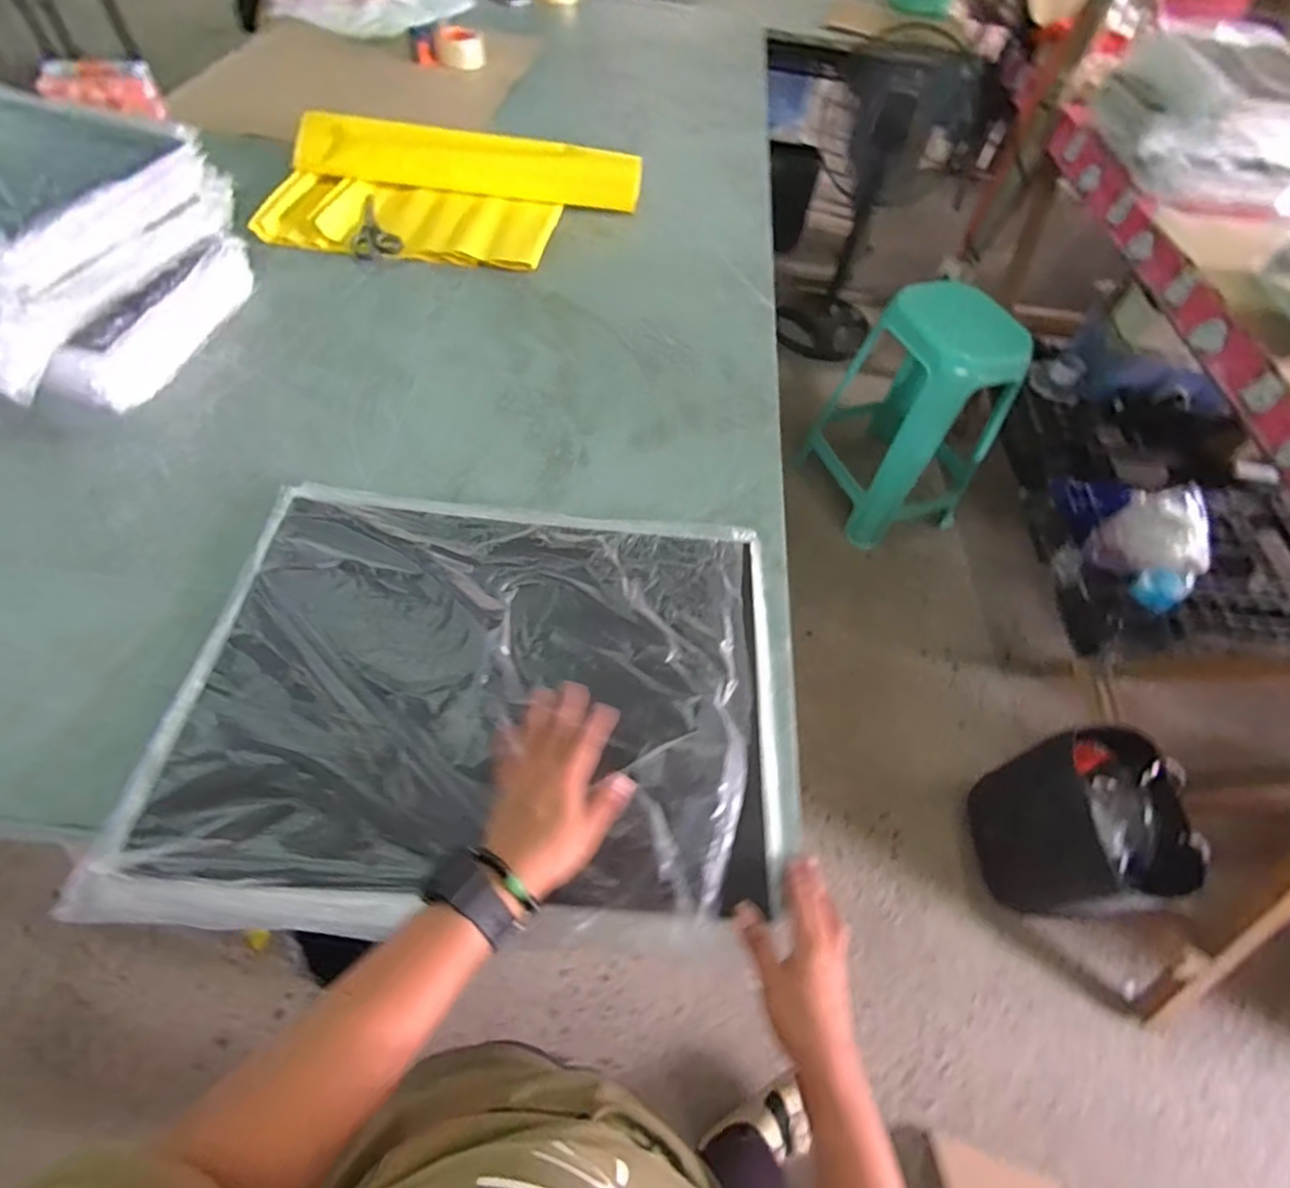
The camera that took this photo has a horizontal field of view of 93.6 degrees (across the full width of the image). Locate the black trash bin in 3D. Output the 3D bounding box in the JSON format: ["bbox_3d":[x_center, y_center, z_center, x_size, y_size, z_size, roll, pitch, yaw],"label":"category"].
[{"bbox_3d":[0.849,0.472,1.222,0.226,0.348,0.303,1,57,-5],"label":"black trash bin"}]

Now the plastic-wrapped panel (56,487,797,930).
[{"bbox_3d":[-0.138,0.074,0.563,0.531,0.042,0.407,3,58,-3],"label":"plastic-wrapped panel"}]

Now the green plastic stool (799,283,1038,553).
[{"bbox_3d":[0.758,-0.495,1.725,0.410,0.592,0.443,-19,61,-17],"label":"green plastic stool"}]

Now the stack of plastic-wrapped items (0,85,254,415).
[{"bbox_3d":[-0.776,-0.422,0.724,0.375,0.215,0.388,18,59,6],"label":"stack of plastic-wrapped items"}]

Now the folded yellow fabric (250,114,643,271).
[{"bbox_3d":[-0.312,-0.685,1.027,0.583,0.074,0.308,3,58,-3],"label":"folded yellow fabric"}]

